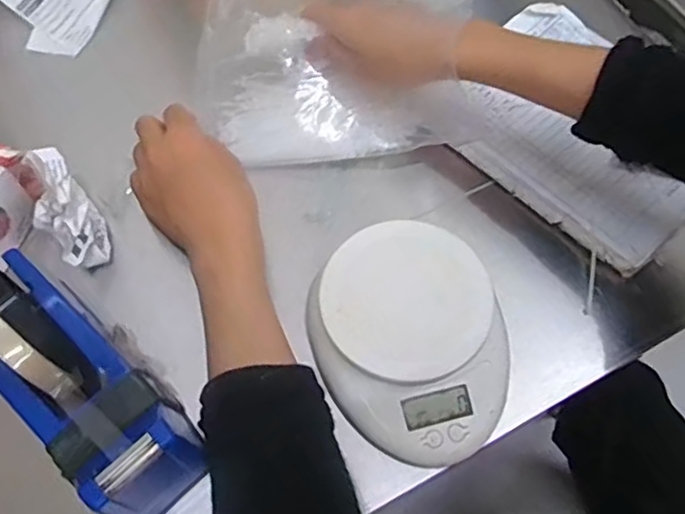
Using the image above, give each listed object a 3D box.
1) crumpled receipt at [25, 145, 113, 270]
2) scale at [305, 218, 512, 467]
[{"bbox_3d":[-0.182,-0.030,0.420,0.036,0.034,0.081,-26,100,-13],"label":"crumpled receipt"},{"bbox_3d":[0.043,0.051,0.397,0.113,0.030,0.142,-20,65,-11],"label":"scale"}]

